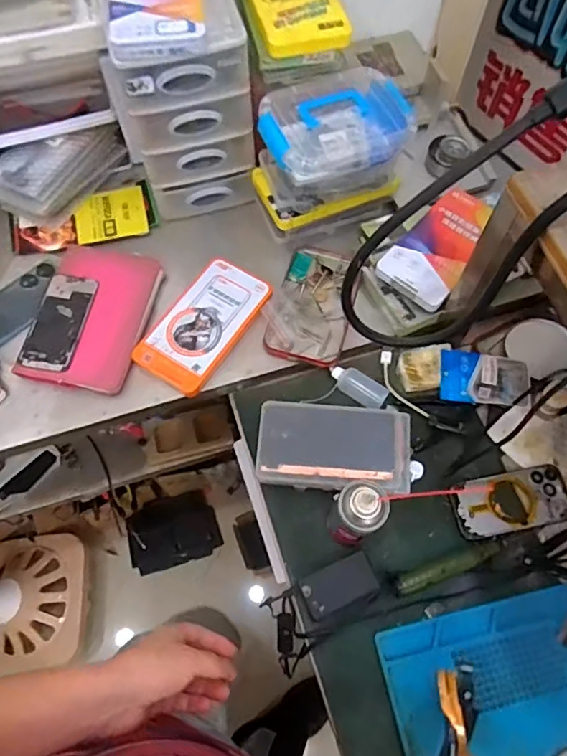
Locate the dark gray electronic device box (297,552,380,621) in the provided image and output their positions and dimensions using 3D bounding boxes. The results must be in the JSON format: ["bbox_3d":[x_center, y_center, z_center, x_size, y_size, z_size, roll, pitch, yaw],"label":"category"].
[{"bbox_3d":[0.063,0.241,0.607,0.086,0.021,0.050,-18,69,-16],"label":"dark gray electronic device box"}]

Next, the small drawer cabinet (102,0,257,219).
[{"bbox_3d":[-0.128,-0.391,0.720,0.157,0.272,0.187,-7,65,-3],"label":"small drawer cabinet"}]

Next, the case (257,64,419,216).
[{"bbox_3d":[0.061,-0.305,0.694,0.173,0.112,0.127,-18,66,-8],"label":"case"}]

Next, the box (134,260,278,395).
[{"bbox_3d":[-0.109,-0.076,0.718,0.106,0.018,0.190,31,69,14],"label":"box"}]

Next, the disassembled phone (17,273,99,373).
[{"bbox_3d":[-0.301,-0.077,0.710,0.072,0.008,0.142,10,66,5],"label":"disassembled phone"}]

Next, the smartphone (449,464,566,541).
[{"bbox_3d":[0.286,0.155,0.660,0.147,0.015,0.072,-11,73,-5],"label":"smartphone"}]

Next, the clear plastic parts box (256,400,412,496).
[{"bbox_3d":[0.066,0.090,0.668,0.193,0.043,0.112,0,65,0],"label":"clear plastic parts box"}]

